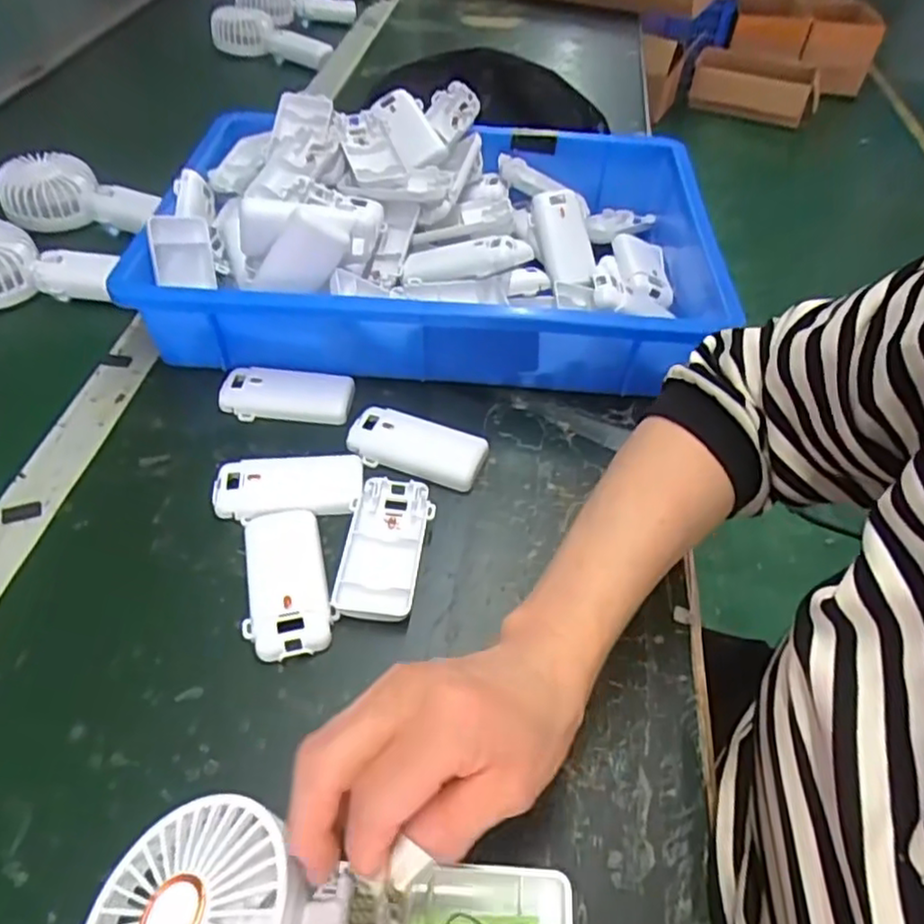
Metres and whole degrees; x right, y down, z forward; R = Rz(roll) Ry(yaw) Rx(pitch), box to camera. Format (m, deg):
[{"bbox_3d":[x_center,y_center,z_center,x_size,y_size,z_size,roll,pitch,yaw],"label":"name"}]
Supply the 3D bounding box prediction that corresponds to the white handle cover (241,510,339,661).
[{"bbox_3d":[-0.101,0.065,0.388,0.047,0.015,0.095,-8,51,-9],"label":"white handle cover"}]

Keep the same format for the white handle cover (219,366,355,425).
[{"bbox_3d":[-0.126,-0.049,0.487,0.091,0.015,0.041,5,50,1],"label":"white handle cover"}]

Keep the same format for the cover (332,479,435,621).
[{"bbox_3d":[-0.046,0.050,0.404,0.046,0.012,0.093,9,50,5],"label":"cover"}]

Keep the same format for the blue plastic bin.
[{"bbox_3d":[-0.015,-0.190,0.548,0.426,0.098,0.288,4,50,1],"label":"blue plastic bin"}]

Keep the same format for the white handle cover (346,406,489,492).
[{"bbox_3d":[-0.030,-0.011,0.452,0.090,0.011,0.041,15,51,10],"label":"white handle cover"}]

